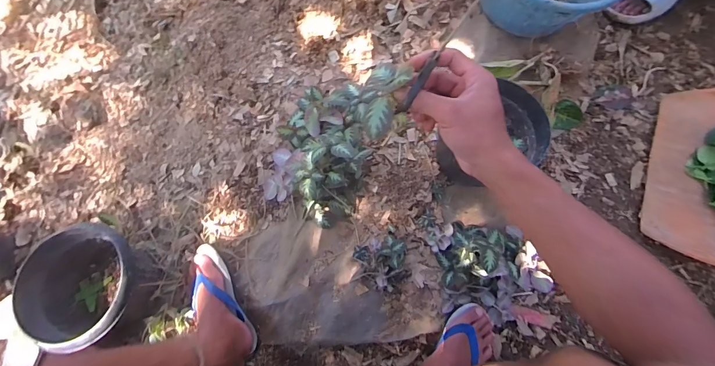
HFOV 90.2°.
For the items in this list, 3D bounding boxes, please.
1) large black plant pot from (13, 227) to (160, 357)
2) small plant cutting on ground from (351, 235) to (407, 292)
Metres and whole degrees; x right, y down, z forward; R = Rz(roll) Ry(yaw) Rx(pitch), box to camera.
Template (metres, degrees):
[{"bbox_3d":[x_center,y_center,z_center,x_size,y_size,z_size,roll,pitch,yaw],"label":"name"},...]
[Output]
[{"bbox_3d":[-0.551,0.217,0.759,0.220,0.160,0.219,-1,72,2],"label":"large black plant pot"},{"bbox_3d":[0.046,0.164,0.745,0.112,0.047,0.110,7,73,5],"label":"small plant cutting on ground"}]

